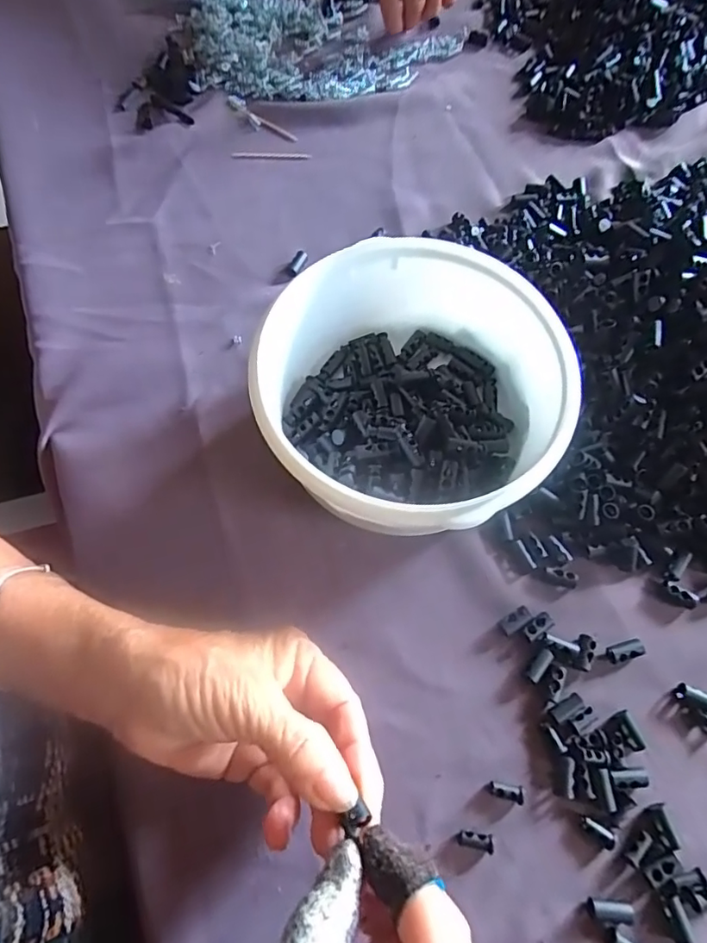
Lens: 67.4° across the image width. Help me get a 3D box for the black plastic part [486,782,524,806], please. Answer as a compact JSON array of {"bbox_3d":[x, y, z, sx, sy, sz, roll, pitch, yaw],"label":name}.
[{"bbox_3d":[0.076,0.158,0.261,0.018,0.005,0.007,13,69,5],"label":"black plastic part"}]

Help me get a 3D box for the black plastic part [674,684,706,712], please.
[{"bbox_3d":[0.179,0.119,0.277,0.020,0.008,0.009,27,71,10],"label":"black plastic part"}]

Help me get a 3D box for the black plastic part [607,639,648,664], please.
[{"bbox_3d":[0.147,0.097,0.286,0.021,0.006,0.008,-14,69,-5],"label":"black plastic part"}]

